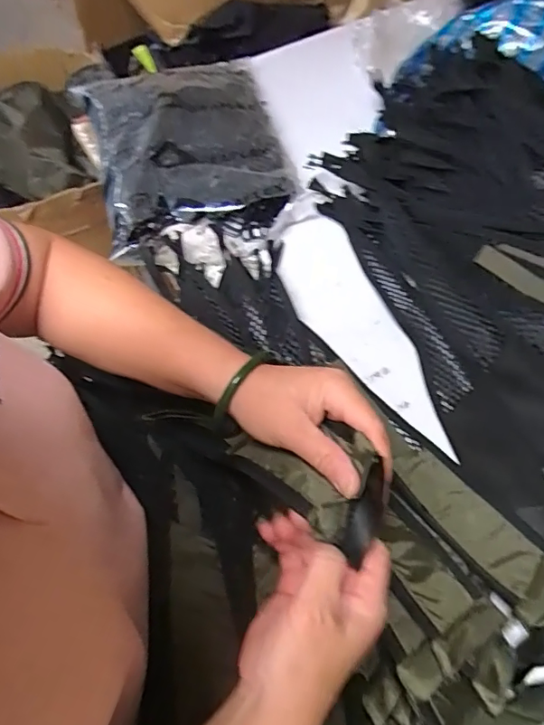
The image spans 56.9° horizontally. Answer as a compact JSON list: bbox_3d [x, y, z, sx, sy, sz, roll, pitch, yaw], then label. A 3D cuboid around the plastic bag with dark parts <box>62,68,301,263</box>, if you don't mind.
[{"bbox_3d":[-0.125,-0.306,0.711,0.249,0.081,0.321,-15,60,-8],"label":"plastic bag with dark parts"}]

